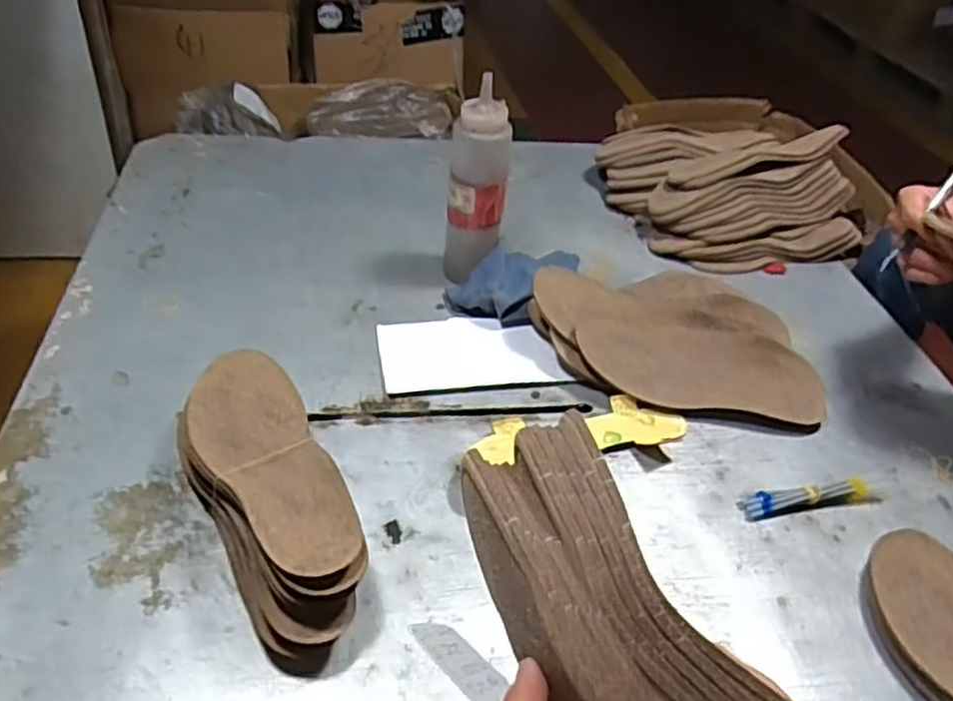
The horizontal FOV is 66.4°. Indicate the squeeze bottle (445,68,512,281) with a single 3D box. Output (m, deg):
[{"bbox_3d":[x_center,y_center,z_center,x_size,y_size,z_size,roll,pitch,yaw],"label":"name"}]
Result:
[{"bbox_3d":[-0.001,-0.160,0.753,0.058,0.203,0.049,27,44,21],"label":"squeeze bottle"}]

